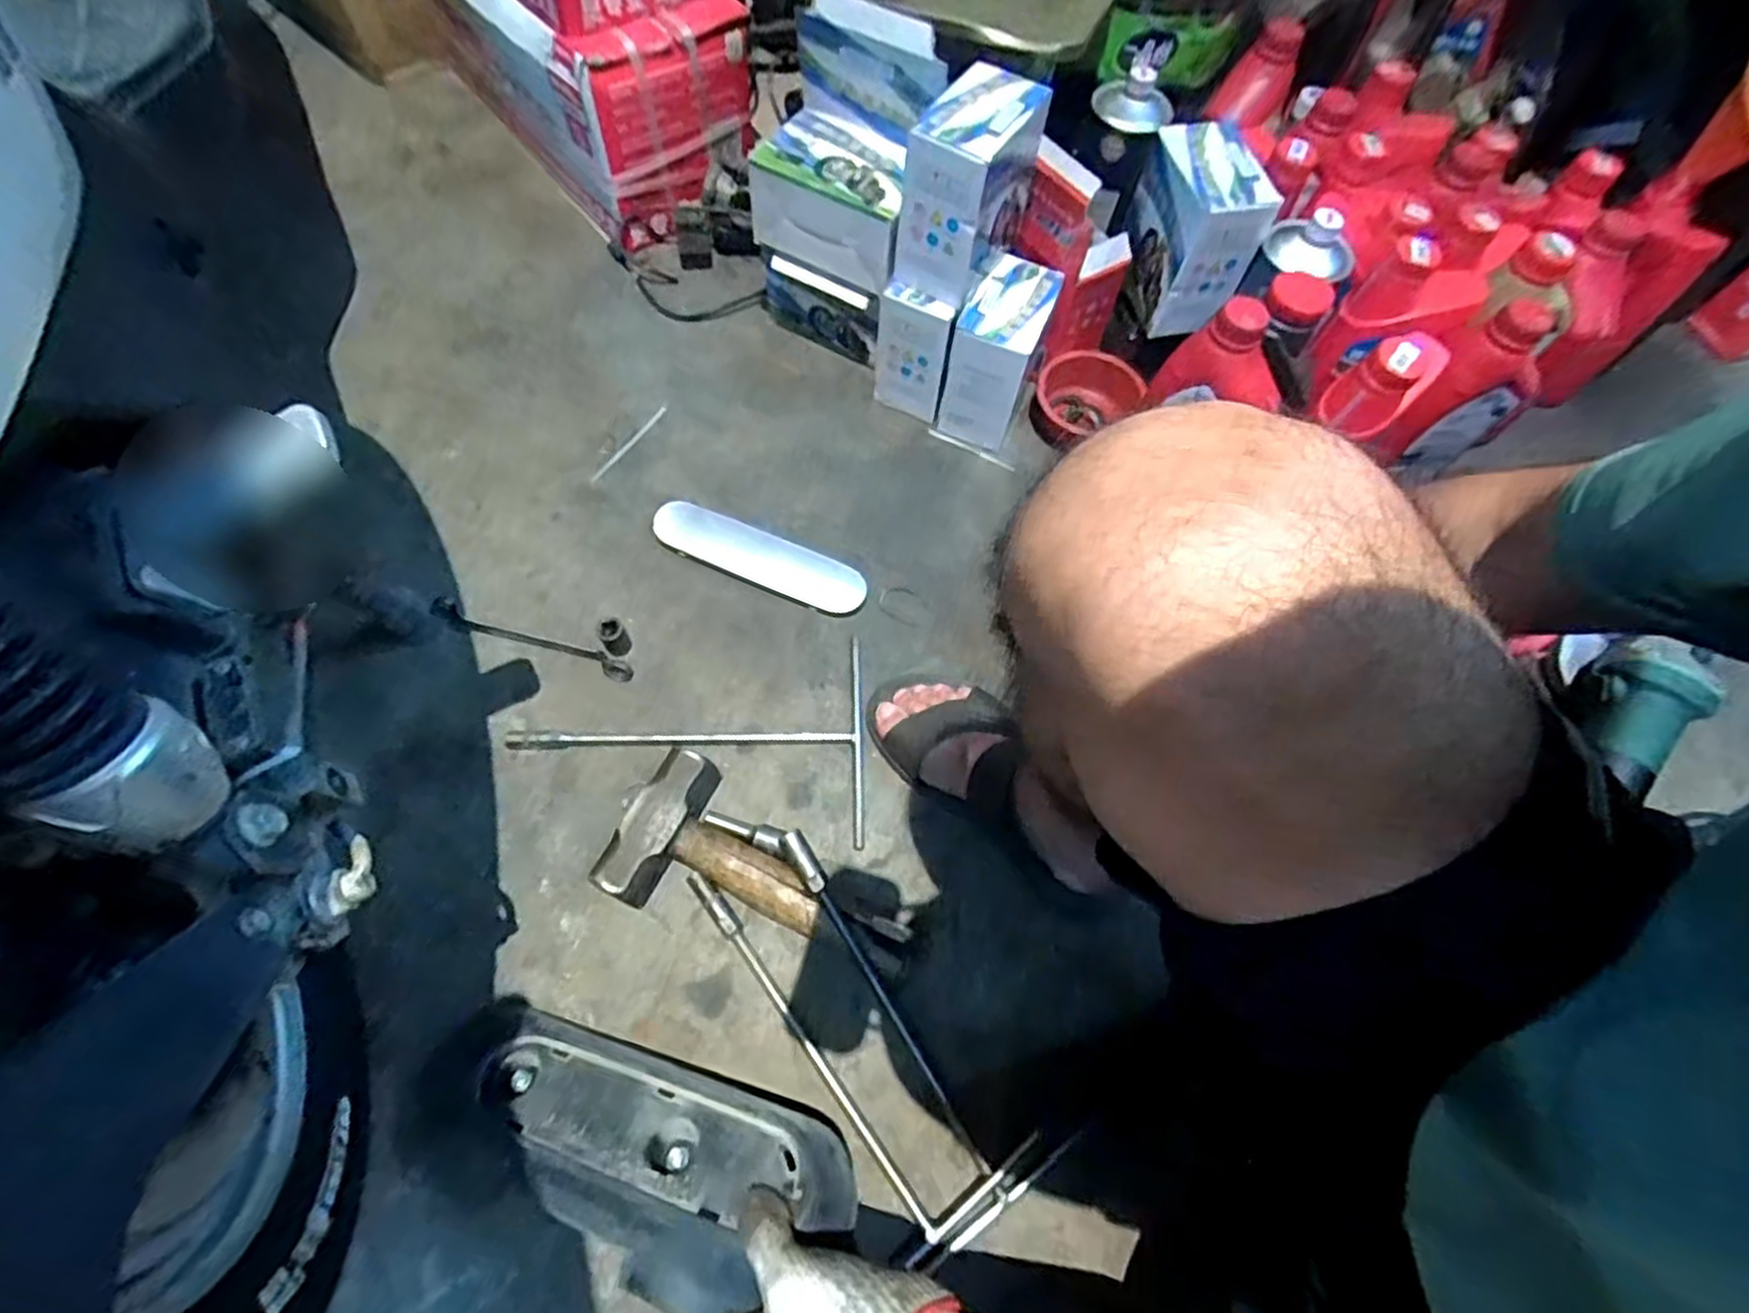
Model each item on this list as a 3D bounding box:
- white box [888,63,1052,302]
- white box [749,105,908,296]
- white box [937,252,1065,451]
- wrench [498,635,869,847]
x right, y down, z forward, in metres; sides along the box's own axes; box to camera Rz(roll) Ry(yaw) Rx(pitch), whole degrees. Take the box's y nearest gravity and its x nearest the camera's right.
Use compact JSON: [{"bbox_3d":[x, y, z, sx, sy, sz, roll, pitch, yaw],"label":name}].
[{"bbox_3d":[0.084,-0.428,0.685,0.085,0.139,0.132,25,66,9],"label":"white box"},{"bbox_3d":[-0.029,-0.456,0.752,0.169,0.085,0.104,29,67,11],"label":"white box"},{"bbox_3d":[0.130,-0.315,0.792,0.077,0.136,0.124,22,66,8],"label":"white box"},{"bbox_3d":[-0.162,0.070,0.662,0.305,0.009,0.181,0,65,-3],"label":"wrench"}]

